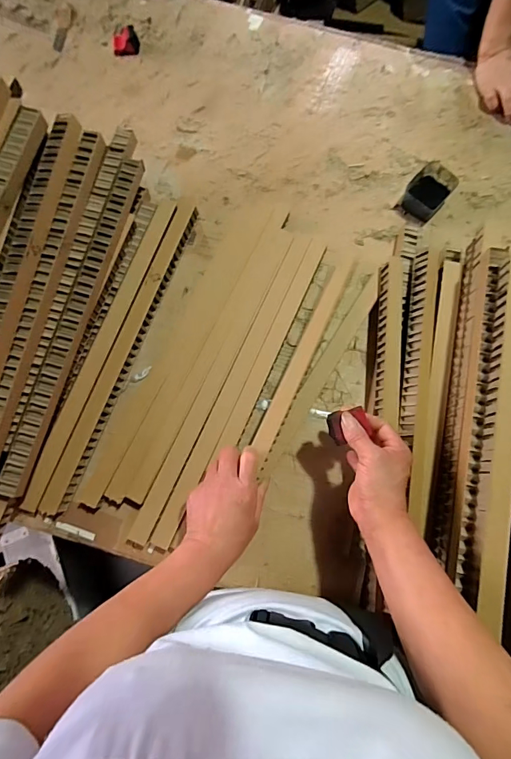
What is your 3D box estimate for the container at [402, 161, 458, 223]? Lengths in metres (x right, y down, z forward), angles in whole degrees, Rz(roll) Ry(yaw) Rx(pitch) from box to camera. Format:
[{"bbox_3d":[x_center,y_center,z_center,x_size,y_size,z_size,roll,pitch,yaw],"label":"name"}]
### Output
[{"bbox_3d":[0.289,-0.313,0.673,0.061,0.034,0.097,35,78,7],"label":"container"}]

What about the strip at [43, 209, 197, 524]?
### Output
[{"bbox_3d":[-0.191,-0.049,0.599,0.030,0.013,0.498,19,76,3],"label":"strip"}]

